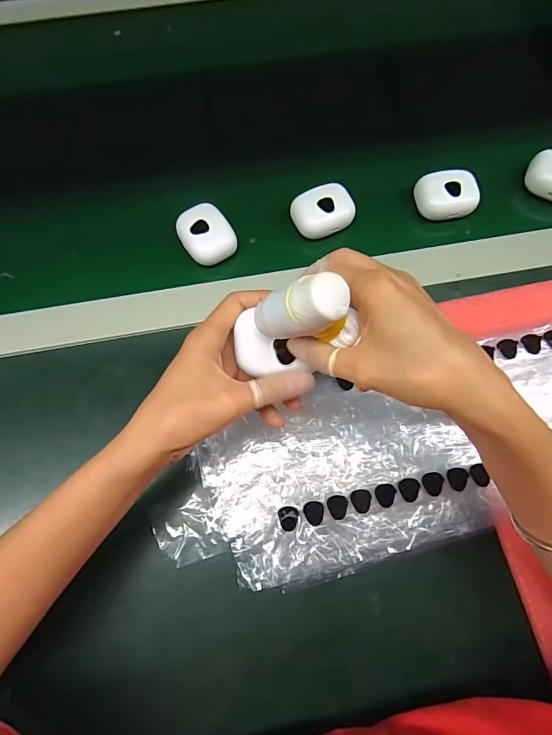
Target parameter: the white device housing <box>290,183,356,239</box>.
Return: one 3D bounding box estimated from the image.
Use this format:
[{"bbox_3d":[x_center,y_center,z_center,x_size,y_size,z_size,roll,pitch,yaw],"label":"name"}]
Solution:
[{"bbox_3d":[0.047,-0.153,0.393,0.057,0.019,0.045,-24,73,-8],"label":"white device housing"}]

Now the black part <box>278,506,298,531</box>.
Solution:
[{"bbox_3d":[0.010,0.117,0.313,0.015,0.004,0.017,-8,72,-3],"label":"black part"}]

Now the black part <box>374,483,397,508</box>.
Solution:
[{"bbox_3d":[0.086,0.100,0.314,0.016,0.004,0.017,0,71,0],"label":"black part"}]

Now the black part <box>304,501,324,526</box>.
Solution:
[{"bbox_3d":[0.030,0.113,0.314,0.015,0.004,0.018,-8,72,-3],"label":"black part"}]

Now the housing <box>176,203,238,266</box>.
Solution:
[{"bbox_3d":[-0.067,-0.127,0.385,0.045,0.016,0.058,-28,74,-9],"label":"housing"}]

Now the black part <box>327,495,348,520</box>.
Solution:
[{"bbox_3d":[0.049,0.108,0.313,0.015,0.004,0.018,-17,72,-6],"label":"black part"}]

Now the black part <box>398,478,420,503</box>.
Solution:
[{"bbox_3d":[0.104,0.095,0.315,0.016,0.004,0.017,0,71,0],"label":"black part"}]

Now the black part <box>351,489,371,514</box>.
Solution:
[{"bbox_3d":[0.067,0.104,0.314,0.015,0.004,0.018,-7,72,-2],"label":"black part"}]

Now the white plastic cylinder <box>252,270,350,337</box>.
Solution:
[{"bbox_3d":[0.009,-0.028,0.208,0.023,0.053,0.024,17,70,-35],"label":"white plastic cylinder"}]

